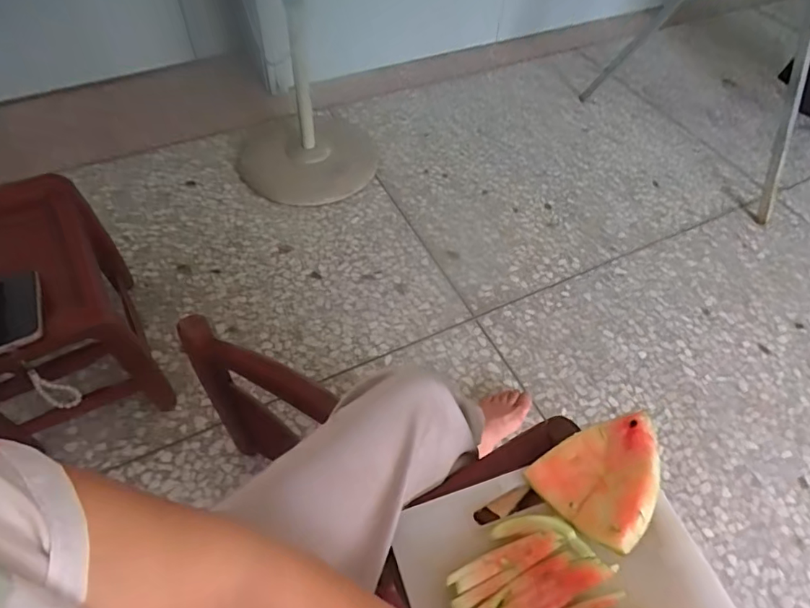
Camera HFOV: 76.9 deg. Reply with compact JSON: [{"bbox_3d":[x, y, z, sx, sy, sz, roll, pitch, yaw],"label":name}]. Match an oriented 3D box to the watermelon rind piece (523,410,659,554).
[{"bbox_3d":[0.214,0.176,0.534,0.135,0.031,0.109,-31,62,-25],"label":"watermelon rind piece"}]

